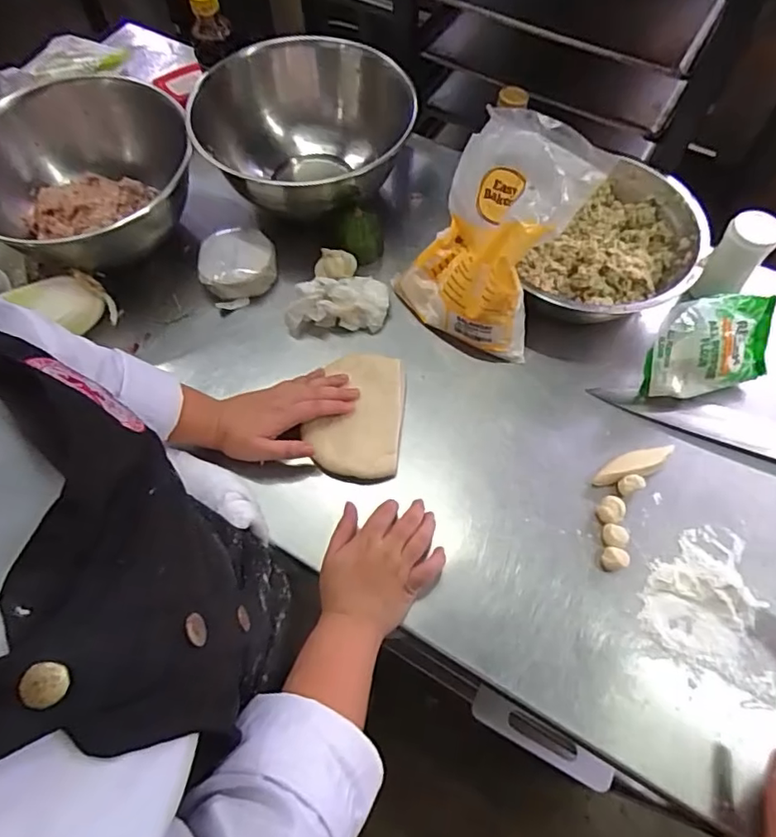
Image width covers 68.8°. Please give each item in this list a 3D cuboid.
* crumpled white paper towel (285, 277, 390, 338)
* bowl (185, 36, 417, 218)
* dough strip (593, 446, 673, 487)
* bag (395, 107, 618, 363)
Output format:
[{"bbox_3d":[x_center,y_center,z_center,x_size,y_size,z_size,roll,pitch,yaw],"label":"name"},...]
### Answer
[{"bbox_3d":[-0.062,-0.143,0.666,0.120,0.045,0.075,-10,65,-4],"label":"crumpled white paper towel"},{"bbox_3d":[-0.104,-0.363,0.726,0.234,0.127,0.250,0,65,0],"label":"bowl"},{"bbox_3d":[0.253,0.048,0.586,0.087,0.015,0.025,-20,66,-9],"label":"dough strip"},{"bbox_3d":[0.112,-0.195,0.607,0.159,0.188,0.149,35,70,16],"label":"bag"}]

